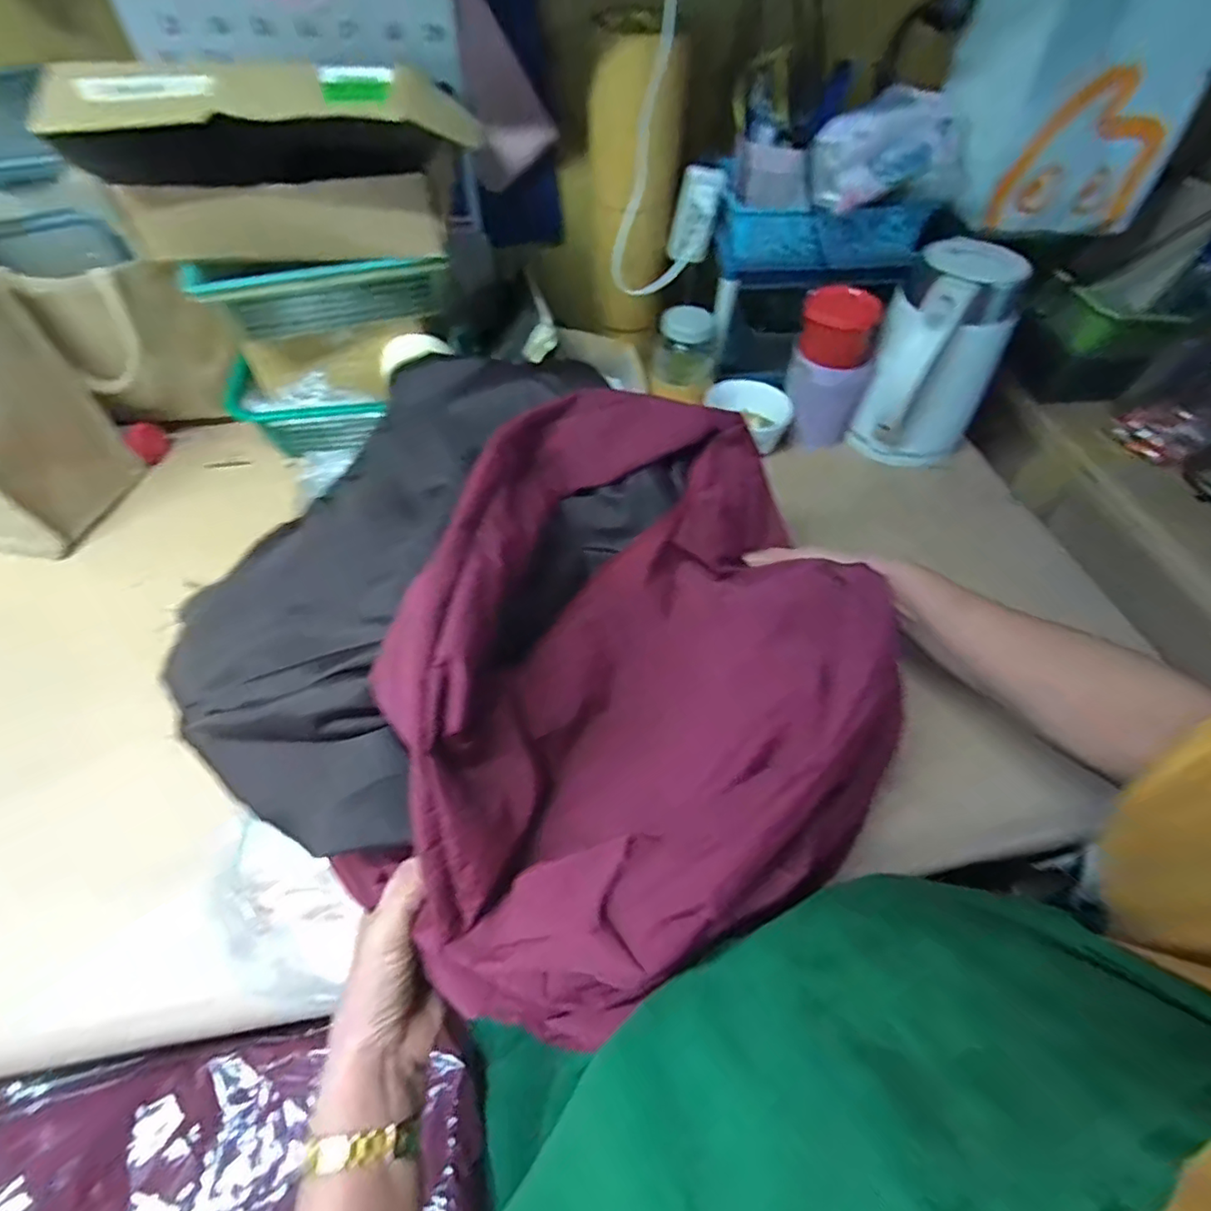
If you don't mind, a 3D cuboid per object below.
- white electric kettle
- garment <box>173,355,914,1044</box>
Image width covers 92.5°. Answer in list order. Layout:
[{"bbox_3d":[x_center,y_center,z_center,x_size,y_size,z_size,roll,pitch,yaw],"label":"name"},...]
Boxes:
[{"bbox_3d":[0.370,-0.268,0.664,0.135,0.206,0.141,27,58,17],"label":"white electric kettle"},{"bbox_3d":[-0.011,0.003,0.369,0.358,0.130,0.384,1,54,-1],"label":"garment"}]

